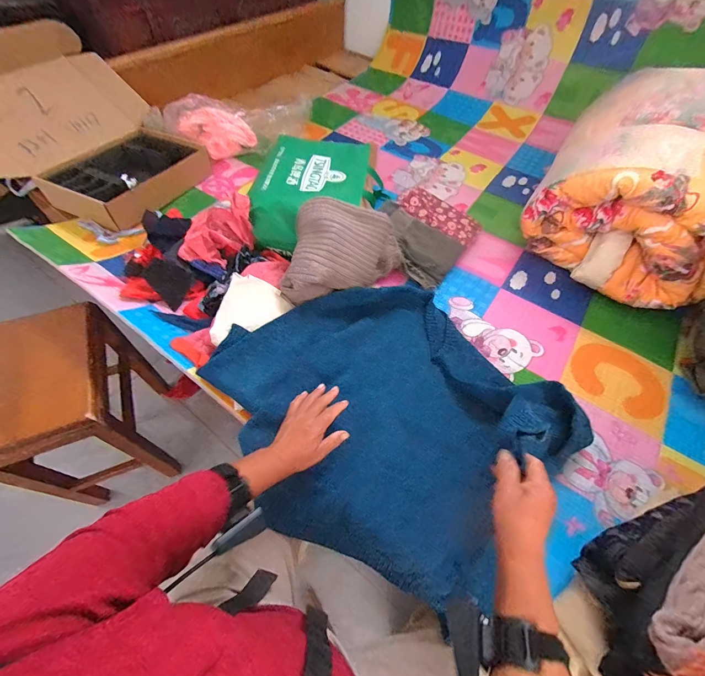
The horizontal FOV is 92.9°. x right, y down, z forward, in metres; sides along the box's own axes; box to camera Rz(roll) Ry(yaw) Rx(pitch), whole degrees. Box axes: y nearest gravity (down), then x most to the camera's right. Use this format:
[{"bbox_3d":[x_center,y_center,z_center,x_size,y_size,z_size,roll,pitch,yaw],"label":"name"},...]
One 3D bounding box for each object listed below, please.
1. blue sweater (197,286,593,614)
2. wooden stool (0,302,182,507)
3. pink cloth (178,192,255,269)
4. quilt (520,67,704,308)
[{"bbox_3d":[0.069,0.130,0.610,0.491,0.088,0.539,-31,63,-21],"label":"blue sweater"},{"bbox_3d":[-0.669,0.187,0.877,0.262,0.425,0.361,-19,59,-14],"label":"wooden stool"},{"bbox_3d":[-0.300,-0.254,0.787,0.116,0.066,0.210,19,58,10],"label":"pink cloth"},{"bbox_3d":[0.752,-0.397,0.857,0.431,0.297,0.608,32,61,18],"label":"quilt"}]

